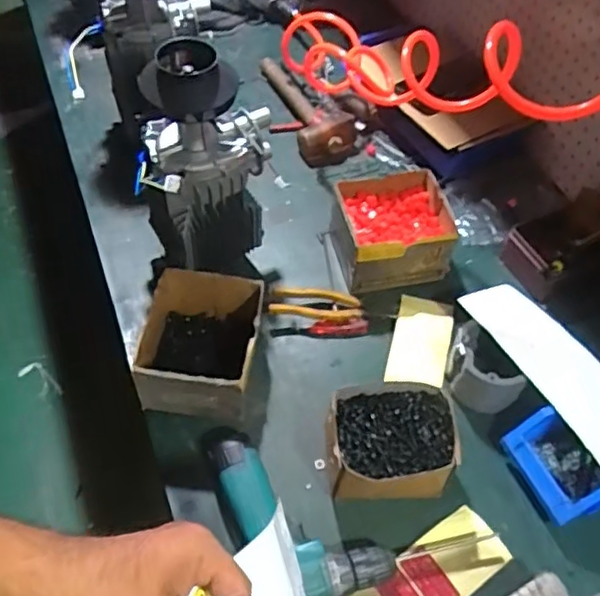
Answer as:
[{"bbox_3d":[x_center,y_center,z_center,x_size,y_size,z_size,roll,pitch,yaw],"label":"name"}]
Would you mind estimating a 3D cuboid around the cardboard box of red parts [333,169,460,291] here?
[{"bbox_3d":[0.133,-0.098,0.923,0.151,0.091,0.141,-8,54,-10],"label":"cardboard box of red parts"}]

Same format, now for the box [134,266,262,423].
[{"bbox_3d":[-0.121,0.061,0.786,0.136,0.109,0.150,7,53,1],"label":"box"}]

